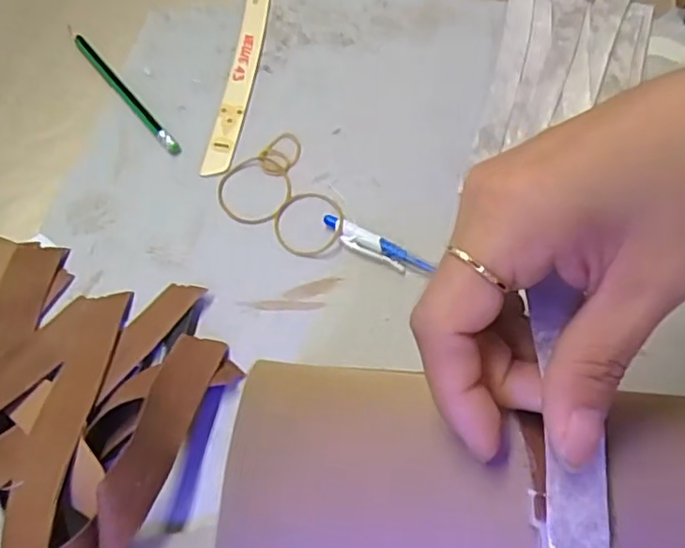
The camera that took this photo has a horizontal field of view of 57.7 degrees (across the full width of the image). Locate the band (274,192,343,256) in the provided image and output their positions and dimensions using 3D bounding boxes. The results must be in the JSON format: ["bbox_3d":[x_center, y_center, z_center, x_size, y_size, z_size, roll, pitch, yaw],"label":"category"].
[{"bbox_3d":[-0.020,-0.033,0.374,0.042,0.008,0.045,1,61,-1],"label":"band"}]

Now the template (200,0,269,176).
[{"bbox_3d":[-0.071,-0.154,0.443,0.020,0.004,0.205,5,61,1],"label":"template"}]

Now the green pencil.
[{"bbox_3d":[-0.151,-0.126,0.423,0.008,0.005,0.138,-36,68,-19],"label":"green pencil"}]

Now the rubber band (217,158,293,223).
[{"bbox_3d":[-0.054,-0.052,0.386,0.047,0.004,0.045,1,61,-1],"label":"rubber band"}]

